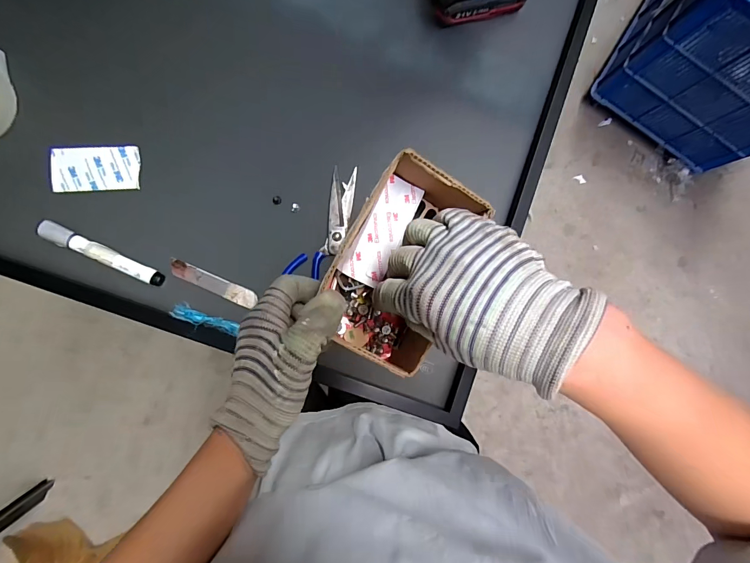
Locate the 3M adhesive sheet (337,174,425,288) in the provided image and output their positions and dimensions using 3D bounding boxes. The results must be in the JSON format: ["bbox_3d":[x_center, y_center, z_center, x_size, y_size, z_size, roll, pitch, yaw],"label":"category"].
[{"bbox_3d":[0.007,-0.041,0.301,0.035,0.006,0.090,29,84,-10],"label":"3M adhesive sheet"}]

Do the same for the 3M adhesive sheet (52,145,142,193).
[{"bbox_3d":[-0.314,-0.128,0.420,0.089,0.008,0.049,-3,88,-6],"label":"3M adhesive sheet"}]

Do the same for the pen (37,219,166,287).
[{"bbox_3d":[-0.294,-0.028,0.402,0.132,0.017,0.018,26,85,-4],"label":"pen"}]

